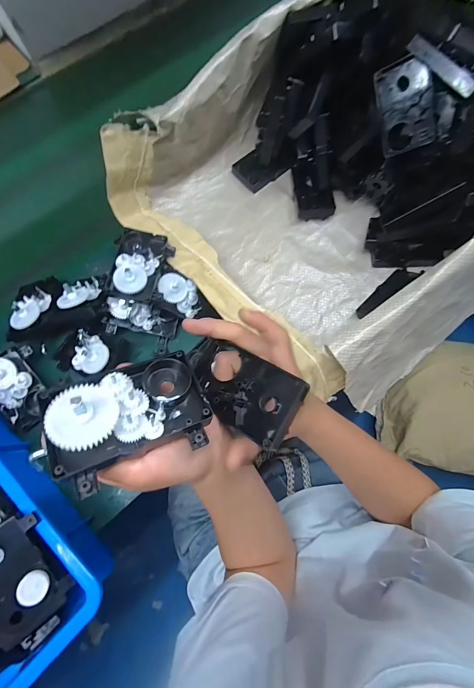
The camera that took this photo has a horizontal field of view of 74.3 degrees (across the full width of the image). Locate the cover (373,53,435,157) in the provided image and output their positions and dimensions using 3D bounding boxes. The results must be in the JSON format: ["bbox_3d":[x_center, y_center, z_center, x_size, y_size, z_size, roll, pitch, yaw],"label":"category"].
[{"bbox_3d":[0.219,-0.308,0.406,0.019,0.059,0.101,-44,122,-39],"label":"cover"}]

